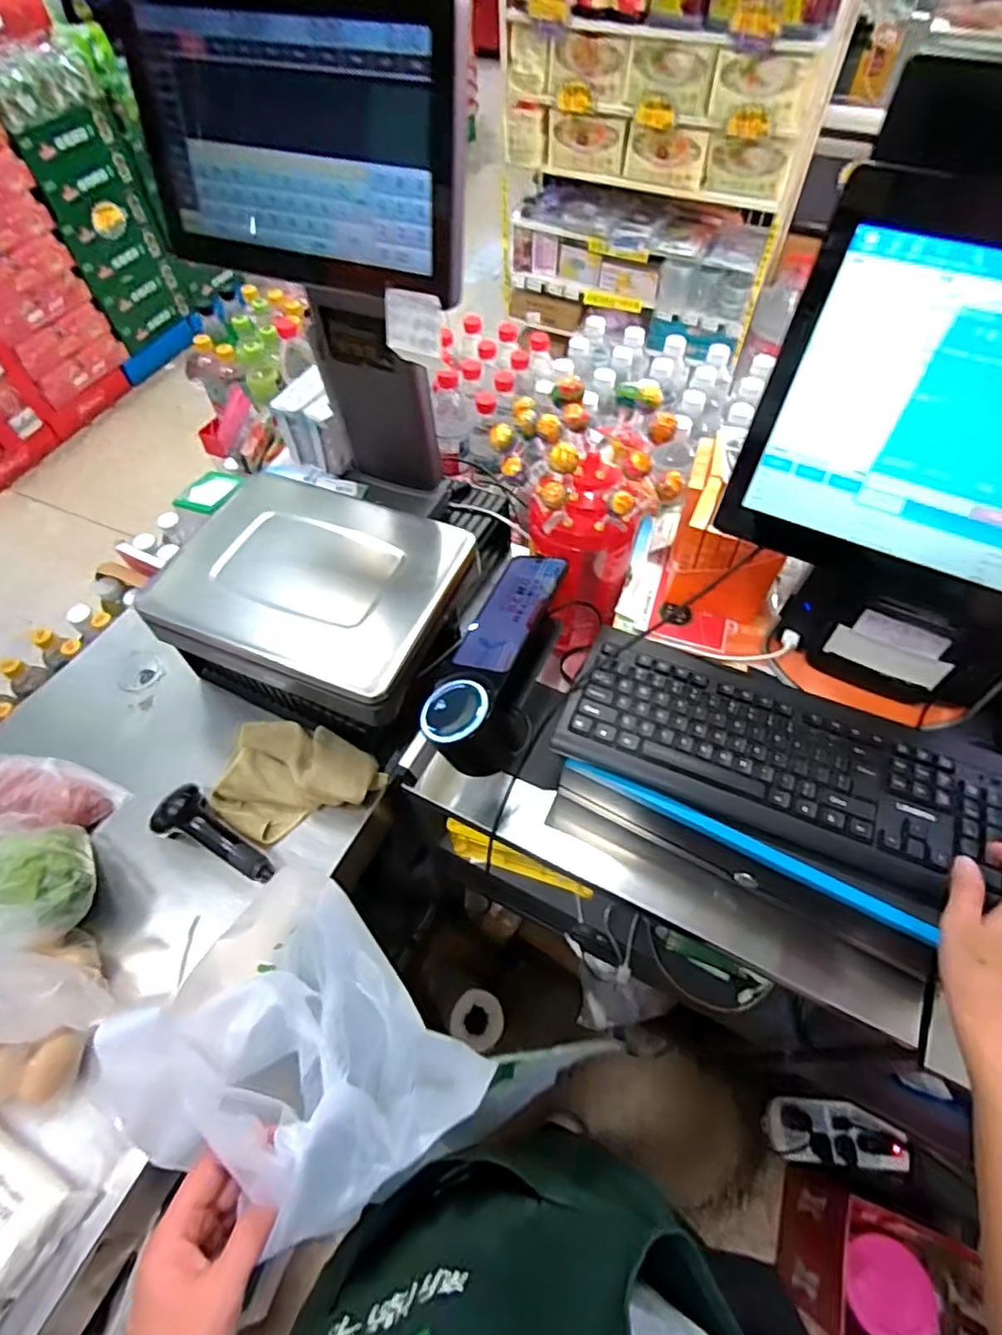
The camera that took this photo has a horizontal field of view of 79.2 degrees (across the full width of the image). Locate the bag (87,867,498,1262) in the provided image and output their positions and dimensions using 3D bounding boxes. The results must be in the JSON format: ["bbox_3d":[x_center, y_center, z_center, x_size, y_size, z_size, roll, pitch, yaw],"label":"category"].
[{"bbox_3d":[-0.152,0.261,0.399,0.217,0.095,0.189,37,65,22],"label":"bag"}]

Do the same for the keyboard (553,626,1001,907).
[{"bbox_3d":[0.290,0.089,0.588,0.452,0.028,0.174,16,59,11],"label":"keyboard"}]

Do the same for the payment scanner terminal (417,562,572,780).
[{"bbox_3d":[-0.001,-0.007,0.638,0.099,0.083,0.241,17,59,11],"label":"payment scanner terminal"}]

